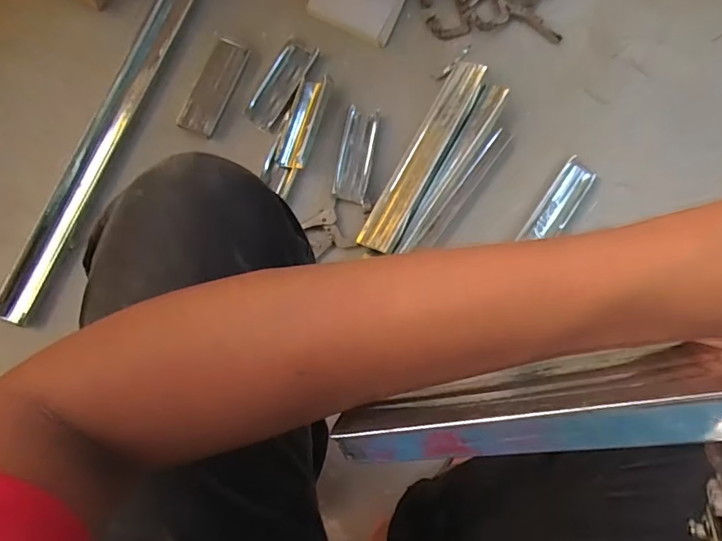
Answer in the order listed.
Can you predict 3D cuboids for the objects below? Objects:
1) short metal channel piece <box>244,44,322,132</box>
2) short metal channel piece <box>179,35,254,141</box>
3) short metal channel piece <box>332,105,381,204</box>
[{"bbox_3d":[-0.118,-0.270,0.692,0.052,0.012,0.138,27,82,-1],"label":"short metal channel piece"},{"bbox_3d":[-0.211,-0.263,0.680,0.052,0.019,0.139,24,82,-1],"label":"short metal channel piece"},{"bbox_3d":[-0.006,-0.168,0.686,0.048,0.016,0.137,11,82,-3],"label":"short metal channel piece"}]

